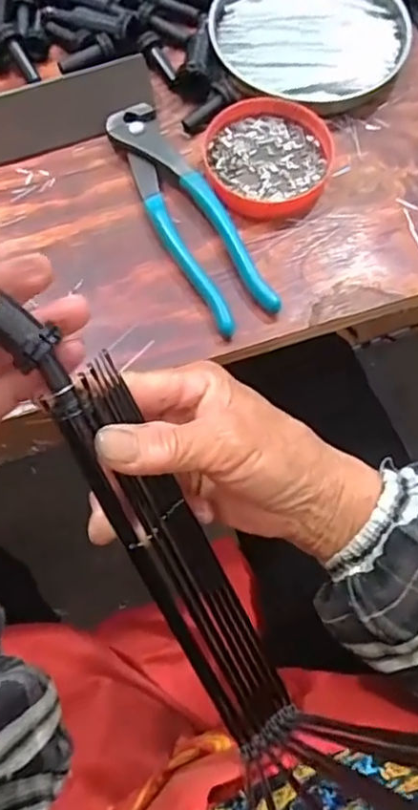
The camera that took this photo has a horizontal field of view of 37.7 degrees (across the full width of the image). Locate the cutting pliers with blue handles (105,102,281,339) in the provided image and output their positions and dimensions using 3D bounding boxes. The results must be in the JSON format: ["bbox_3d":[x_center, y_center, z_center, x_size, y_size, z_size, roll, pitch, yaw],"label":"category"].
[{"bbox_3d":[-0.013,-0.116,0.371,0.041,0.013,0.162,-24,72,-9],"label":"cutting pliers with blue handles"}]

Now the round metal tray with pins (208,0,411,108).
[{"bbox_3d":[0.071,-0.263,0.424,0.129,0.024,0.118,0,70,-1],"label":"round metal tray with pins"}]

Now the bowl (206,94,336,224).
[{"bbox_3d":[0.035,-0.154,0.384,0.078,0.017,0.079,0,70,-1],"label":"bowl"}]

